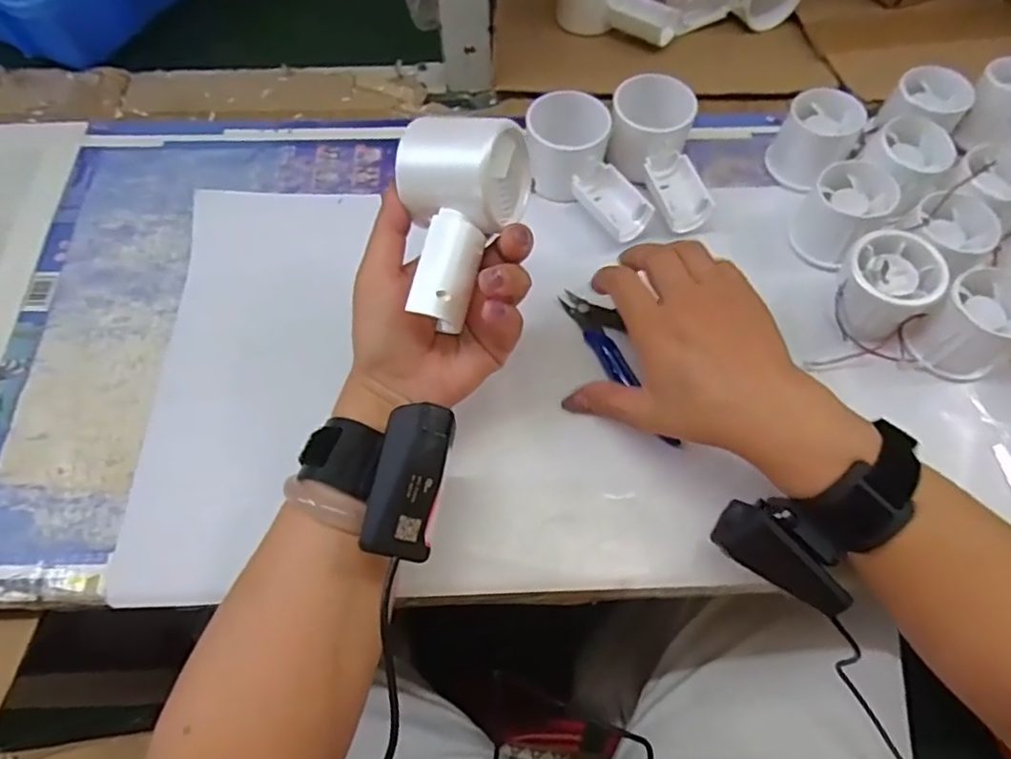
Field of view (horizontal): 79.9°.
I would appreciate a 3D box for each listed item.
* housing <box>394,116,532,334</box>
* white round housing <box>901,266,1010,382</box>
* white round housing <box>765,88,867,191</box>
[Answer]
[{"bbox_3d":[-0.027,-0.085,0.308,0.064,0.049,0.104,9,63,5],"label":"housing"},{"bbox_3d":[0.295,-0.034,0.381,0.050,0.051,0.051,0,63,0],"label":"white round housing"},{"bbox_3d":[0.230,-0.176,0.453,0.052,0.055,0.056,0,63,0],"label":"white round housing"}]

